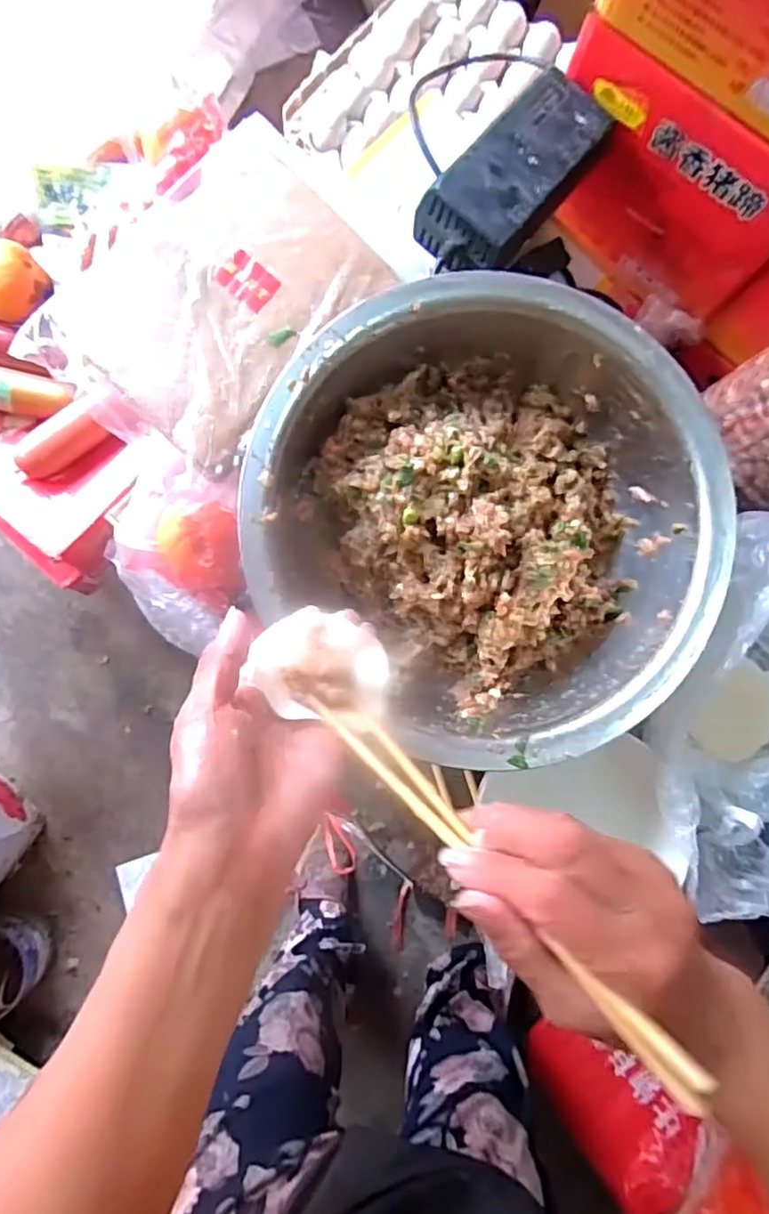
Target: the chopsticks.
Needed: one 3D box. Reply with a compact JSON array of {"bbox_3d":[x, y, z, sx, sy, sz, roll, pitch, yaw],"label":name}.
[{"bbox_3d":[0.039,0.108,0.274,0.016,0.016,0.218,-43,55,-8],"label":"chopsticks"}]

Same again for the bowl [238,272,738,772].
[{"bbox_3d":[0.074,-0.064,0.458,0.286,0.093,0.312,1,84,-5],"label":"bowl"}]

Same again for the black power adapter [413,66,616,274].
[{"bbox_3d":[0.107,-0.336,0.495,0.081,0.047,0.181,39,82,-1],"label":"black power adapter"}]

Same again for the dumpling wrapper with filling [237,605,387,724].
[{"bbox_3d":[-0.034,0.030,0.338,0.072,0.029,0.053,15,83,-4],"label":"dumpling wrapper with filling"}]

